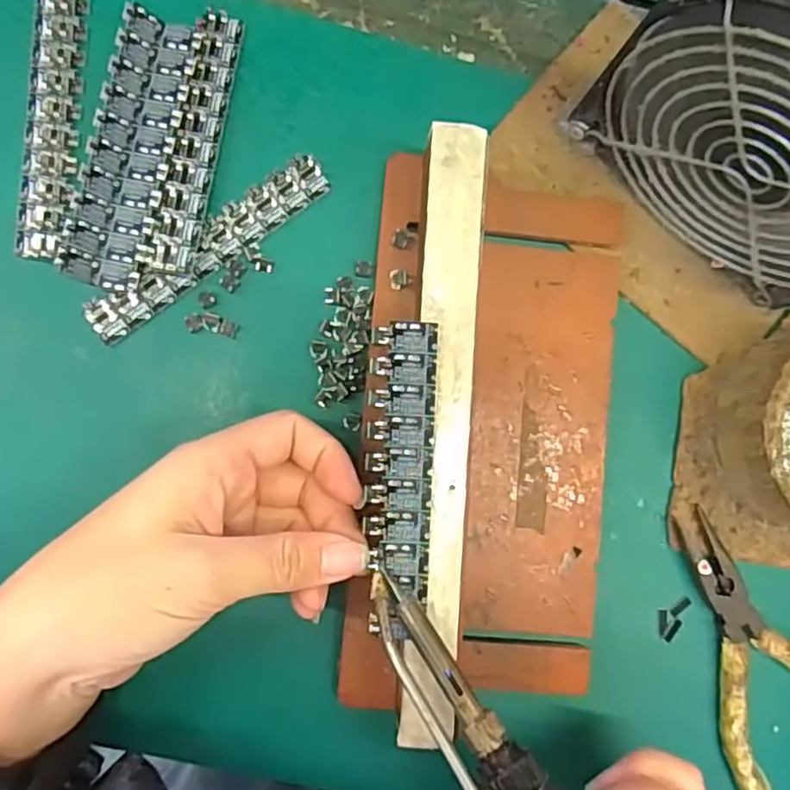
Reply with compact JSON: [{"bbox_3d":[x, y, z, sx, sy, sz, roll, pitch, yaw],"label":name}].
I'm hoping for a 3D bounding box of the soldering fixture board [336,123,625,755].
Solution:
[{"bbox_3d":[0.038,0.017,0.262,0.102,0.040,0.220,6,85,-5],"label":"soldering fixture board"}]

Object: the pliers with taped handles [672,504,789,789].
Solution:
[{"bbox_3d":[0.147,0.112,0.285,0.058,0.009,0.131,-30,89,-7],"label":"pliers with taped handles"}]

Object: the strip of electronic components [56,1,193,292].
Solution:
[{"bbox_3d":[-0.104,-0.096,0.269,0.029,0.012,0.108,11,84,-5],"label":"strip of electronic components"}]

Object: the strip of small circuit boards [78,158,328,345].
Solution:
[{"bbox_3d":[-0.073,-0.059,0.273,0.109,0.004,0.018,-38,90,-8],"label":"strip of small circuit boards"}]

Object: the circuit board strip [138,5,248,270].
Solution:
[{"bbox_3d":[-0.080,-0.102,0.274,0.021,0.004,0.109,13,81,-20],"label":"circuit board strip"}]

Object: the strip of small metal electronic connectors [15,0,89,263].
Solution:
[{"bbox_3d":[-0.133,-0.107,0.269,0.022,0.008,0.107,3,85,-6],"label":"strip of small metal electronic connectors"}]

